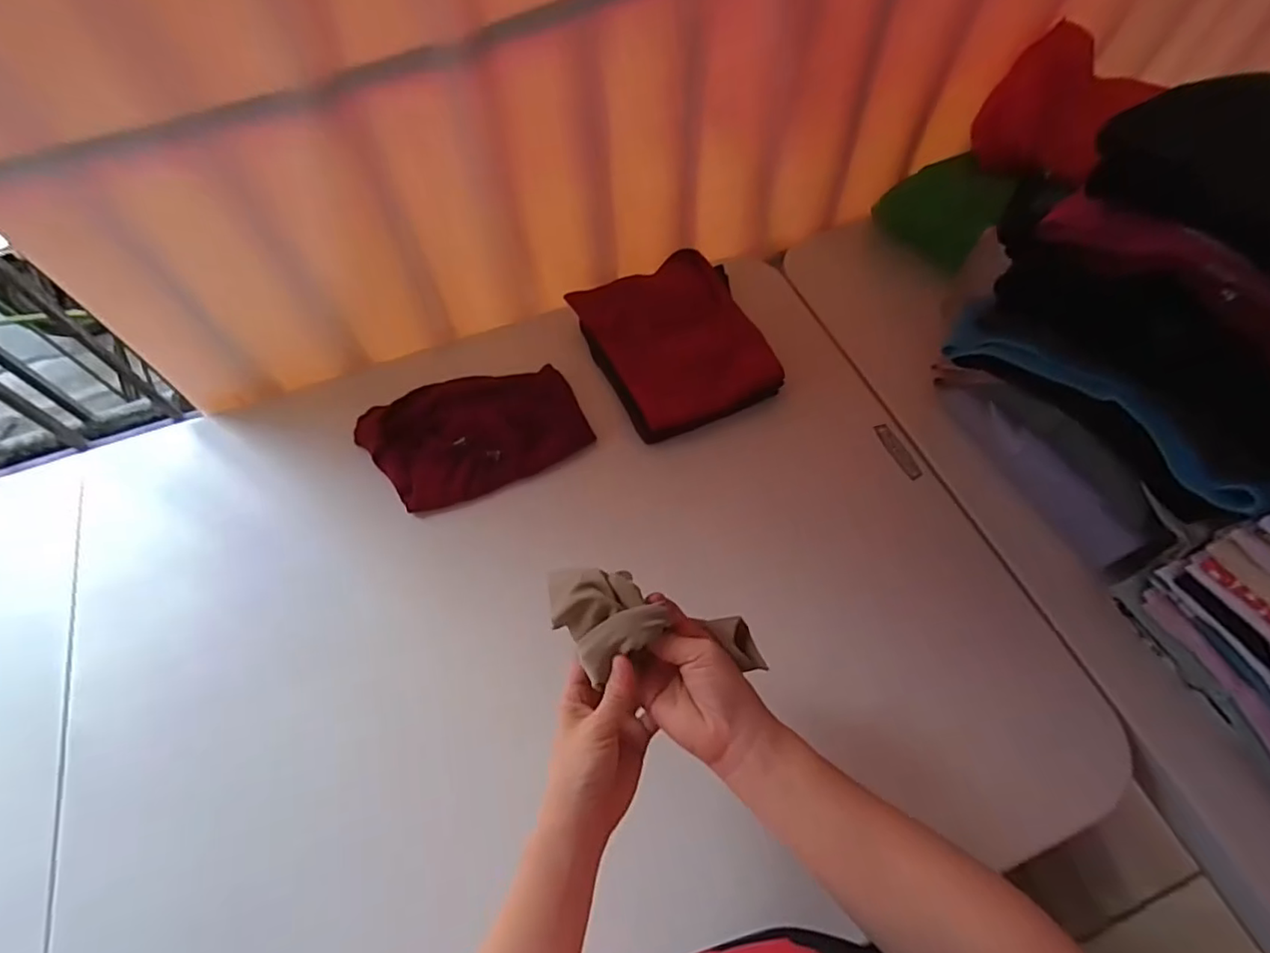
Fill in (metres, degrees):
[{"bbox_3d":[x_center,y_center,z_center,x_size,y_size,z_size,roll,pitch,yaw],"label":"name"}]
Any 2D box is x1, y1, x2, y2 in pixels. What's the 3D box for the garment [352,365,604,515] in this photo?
[{"bbox_3d":[-0.187,-0.059,0.692,0.237,0.033,0.153,-25,62,-12],"label":"garment"}]

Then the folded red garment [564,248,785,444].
[{"bbox_3d":[0.048,-0.172,0.729,0.187,0.067,0.218,-21,62,-10],"label":"folded red garment"}]

